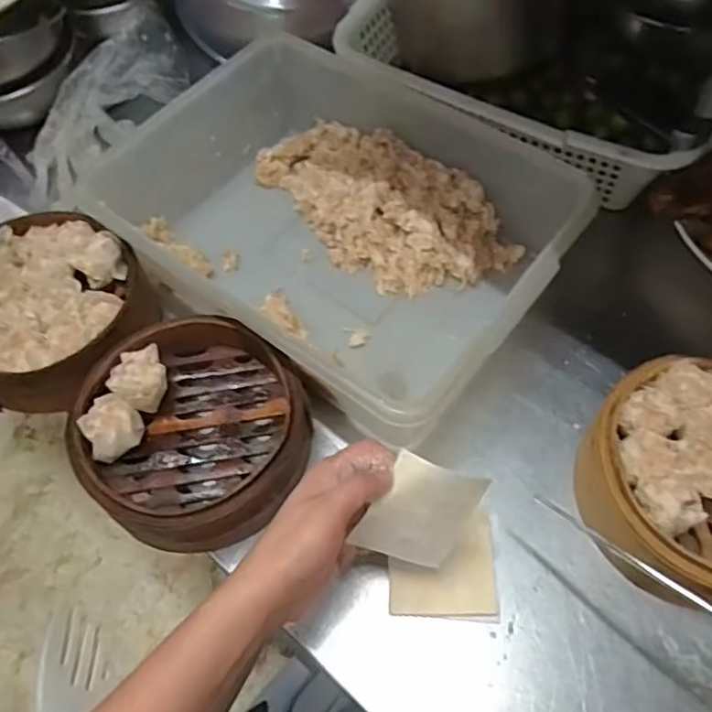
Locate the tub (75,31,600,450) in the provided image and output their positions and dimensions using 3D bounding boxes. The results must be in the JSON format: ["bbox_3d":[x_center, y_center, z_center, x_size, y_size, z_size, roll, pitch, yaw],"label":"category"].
[{"bbox_3d":[-0.020,-0.114,0.543,0.369,0.101,0.272,32,67,19],"label":"tub"}]

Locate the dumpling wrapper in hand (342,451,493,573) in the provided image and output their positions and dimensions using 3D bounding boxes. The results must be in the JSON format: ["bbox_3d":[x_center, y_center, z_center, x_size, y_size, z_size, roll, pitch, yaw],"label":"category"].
[{"bbox_3d":[0.041,0.098,0.388,0.066,0.069,0.011,-64,28,12],"label":"dumpling wrapper in hand"}]

